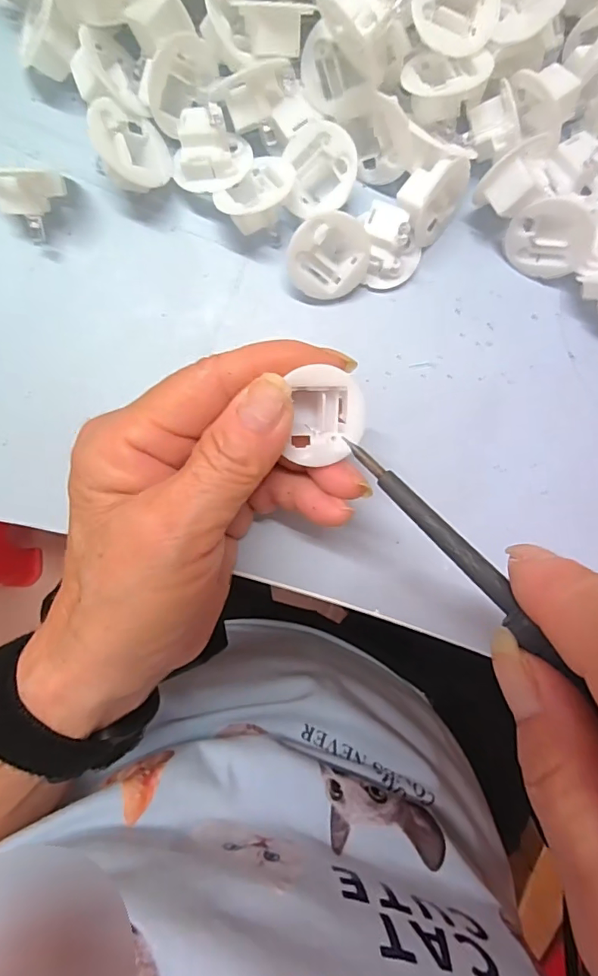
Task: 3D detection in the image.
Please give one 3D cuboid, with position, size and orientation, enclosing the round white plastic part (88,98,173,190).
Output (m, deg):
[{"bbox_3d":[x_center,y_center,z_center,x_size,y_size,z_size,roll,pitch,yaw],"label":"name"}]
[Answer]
[{"bbox_3d":[-0.066,-0.129,0.193,0.030,0.012,0.031,-28,102,-41],"label":"round white plastic part"}]

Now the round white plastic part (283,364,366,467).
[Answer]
[{"bbox_3d":[0.009,-0.023,0.164,0.026,0.011,0.029,-9,95,-1],"label":"round white plastic part"}]

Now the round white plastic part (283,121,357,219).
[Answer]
[{"bbox_3d":[0.008,-0.124,0.192,0.025,0.013,0.032,-3,92,0],"label":"round white plastic part"}]

